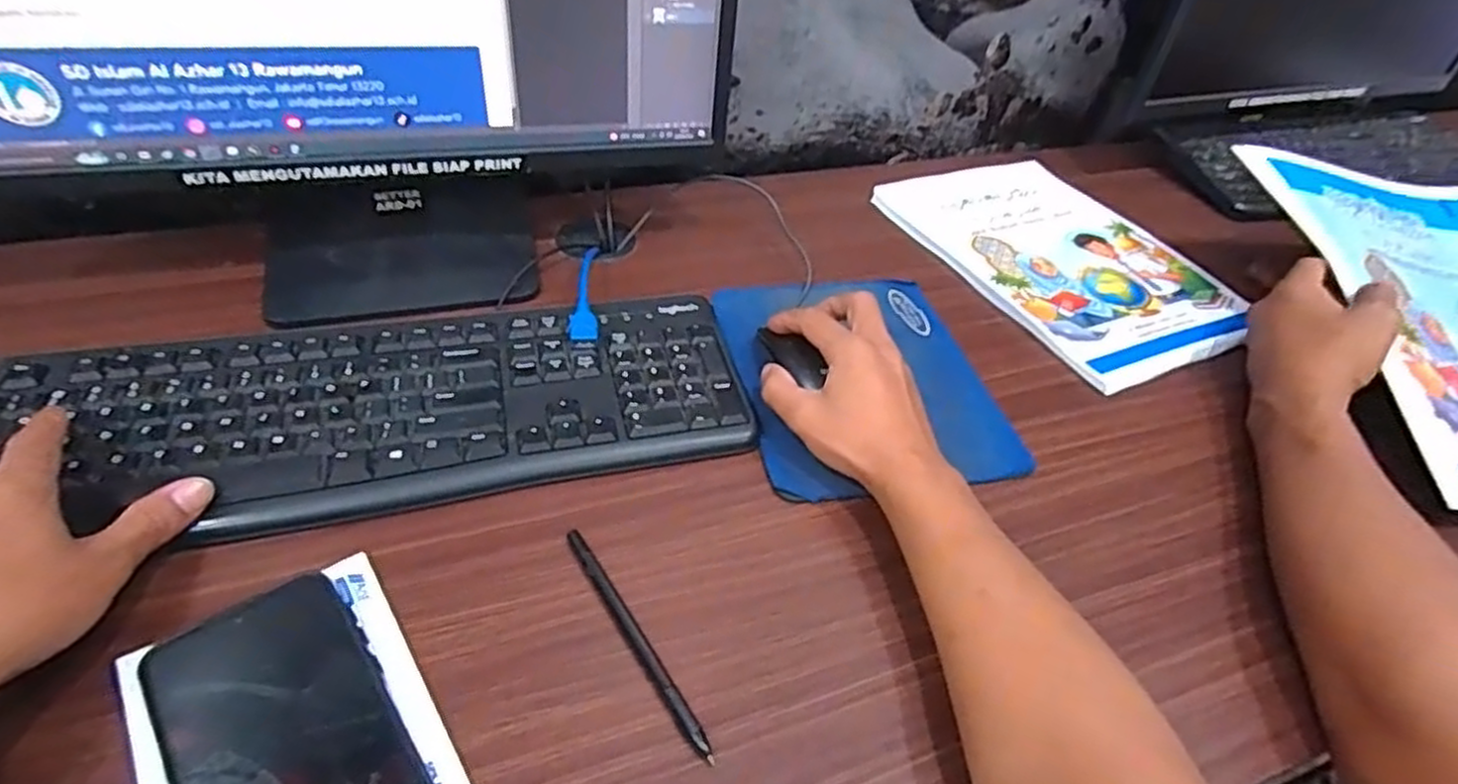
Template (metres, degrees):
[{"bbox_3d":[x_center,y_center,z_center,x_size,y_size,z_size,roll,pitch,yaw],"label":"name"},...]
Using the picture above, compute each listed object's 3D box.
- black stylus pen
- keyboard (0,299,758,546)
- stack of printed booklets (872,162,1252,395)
[{"bbox_3d":[-0.047,0.119,0.365,0.008,0.009,0.139,-23,52,-27],"label":"black stylus pen"},{"bbox_3d":[-0.203,0.008,0.449,0.423,0.017,0.154,-4,46,-12],"label":"keyboard"},{"bbox_3d":[0.293,-0.126,0.656,0.205,0.011,0.303,-16,50,-22],"label":"stack of printed booklets"}]

